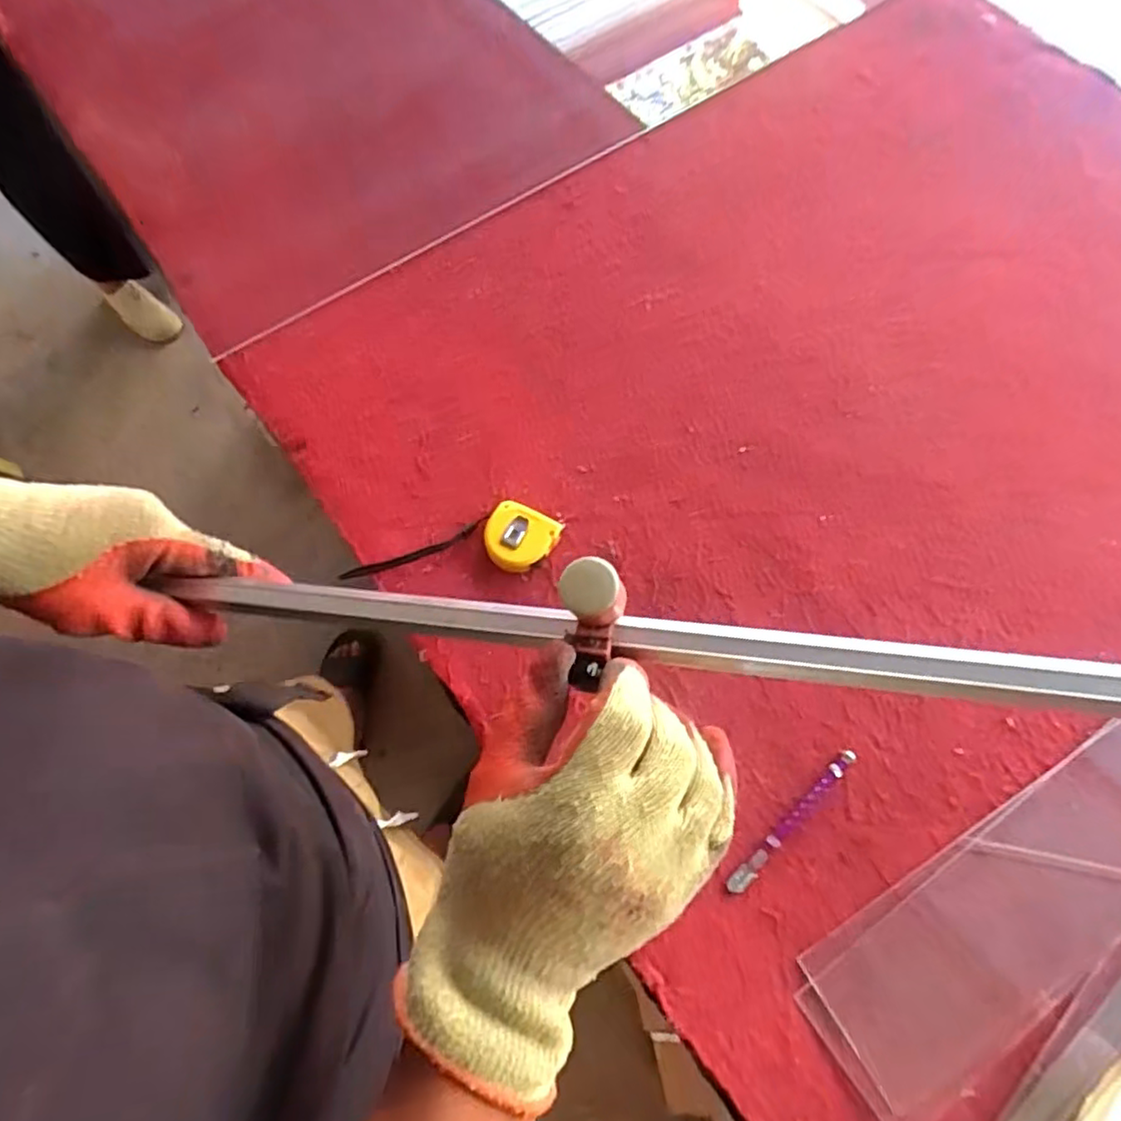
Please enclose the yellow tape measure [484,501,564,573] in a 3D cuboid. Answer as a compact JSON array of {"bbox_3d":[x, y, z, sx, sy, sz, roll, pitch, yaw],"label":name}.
[{"bbox_3d":[-0.043,-0.022,0.668,0.073,0.033,0.067,29,75,9],"label":"yellow tape measure"}]

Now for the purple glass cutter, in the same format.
[{"bbox_3d":[0.212,0.237,0.594,0.167,0.010,0.016,-41,77,-12],"label":"purple glass cutter"}]

